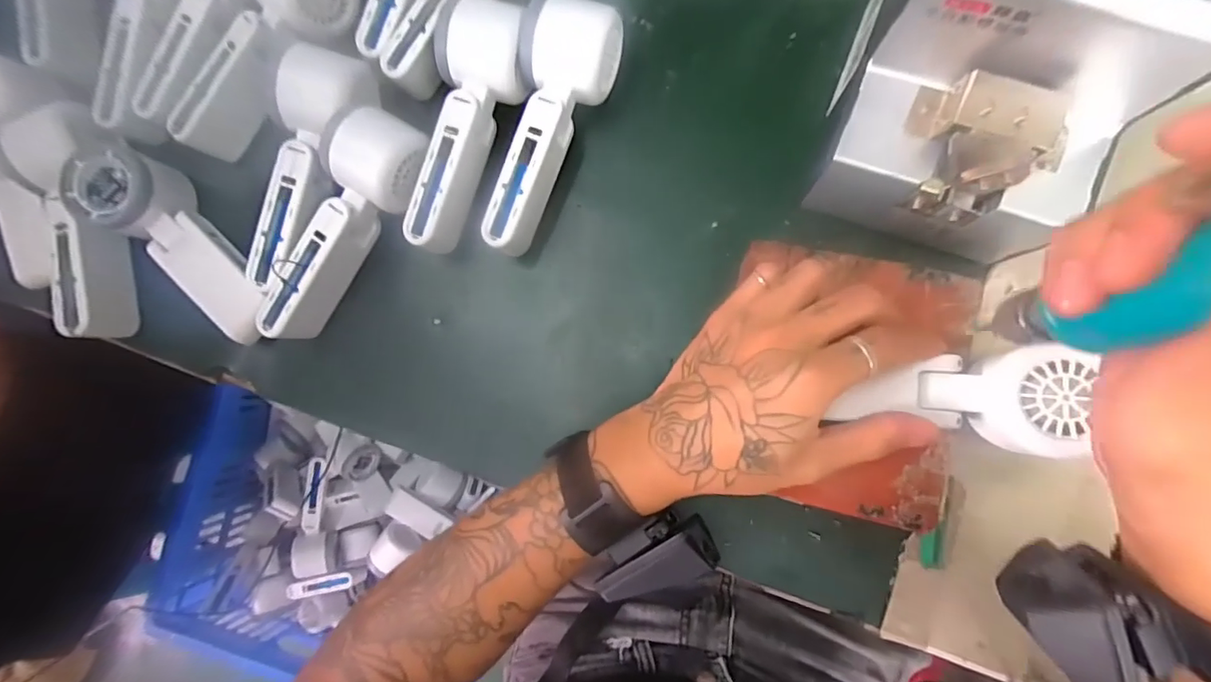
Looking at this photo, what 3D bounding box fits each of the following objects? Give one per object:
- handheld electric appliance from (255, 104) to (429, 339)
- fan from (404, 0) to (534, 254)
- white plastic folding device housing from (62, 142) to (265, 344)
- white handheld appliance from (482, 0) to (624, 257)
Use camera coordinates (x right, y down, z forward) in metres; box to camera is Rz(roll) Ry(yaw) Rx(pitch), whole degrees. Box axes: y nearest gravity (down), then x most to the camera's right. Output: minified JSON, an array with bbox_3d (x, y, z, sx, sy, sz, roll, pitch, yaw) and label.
[{"bbox_3d":[-0.175,-0.073,0.348,0.050,0.046,0.162,32,92,2],"label":"handheld electric appliance"},{"bbox_3d":[-0.088,-0.137,0.343,0.059,0.043,0.160,10,91,2],"label":"fan"},{"bbox_3d":[-0.295,-0.067,0.364,0.051,0.043,0.160,-44,89,2],"label":"white plastic folding device housing"},{"bbox_3d":[-0.038,-0.135,0.343,0.058,0.048,0.164,17,91,2],"label":"white handheld appliance"}]

